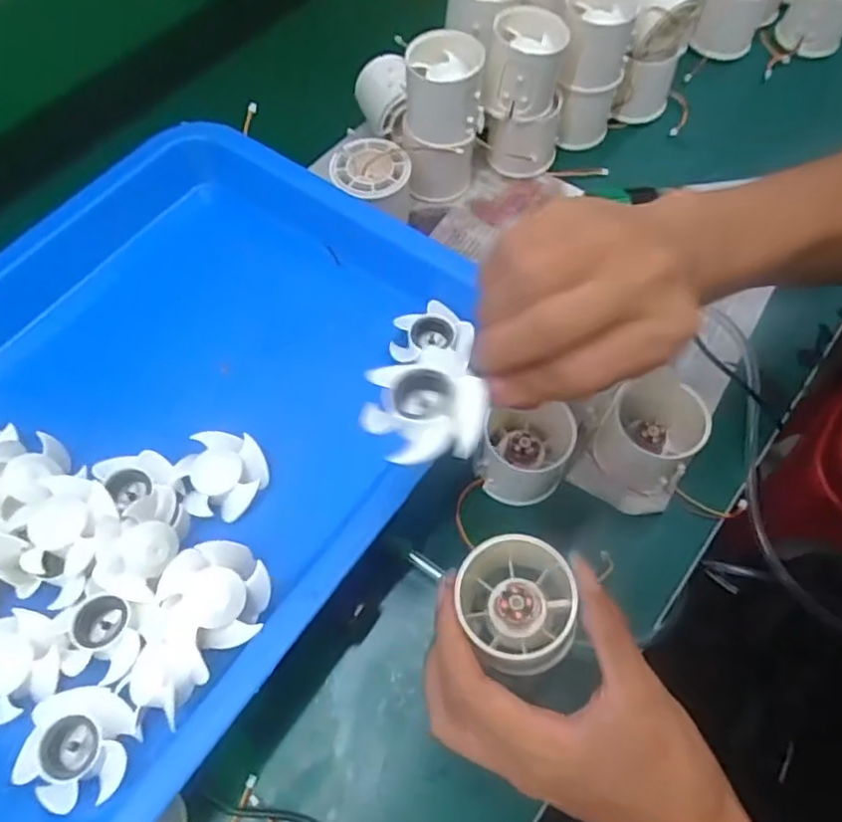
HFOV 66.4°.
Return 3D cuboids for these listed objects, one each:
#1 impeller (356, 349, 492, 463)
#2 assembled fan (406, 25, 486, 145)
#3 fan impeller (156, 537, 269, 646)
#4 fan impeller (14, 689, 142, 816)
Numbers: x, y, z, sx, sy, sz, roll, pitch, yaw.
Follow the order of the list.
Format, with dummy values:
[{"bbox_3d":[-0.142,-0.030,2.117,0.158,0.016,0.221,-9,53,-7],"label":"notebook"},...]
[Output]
[{"bbox_3d":[0.001,-0.002,0.233,0.043,0.014,0.040,0,63,0],"label":"impeller"},{"bbox_3d":[0.014,-0.215,0.433,0.049,0.055,0.049,-1,63,0],"label":"assembled fan"},{"bbox_3d":[-0.088,0.076,0.273,0.043,0.016,0.042,0,63,0],"label":"fan impeller"},{"bbox_3d":[-0.139,0.136,0.261,0.038,0.015,0.042,3,63,2],"label":"fan impeller"}]

